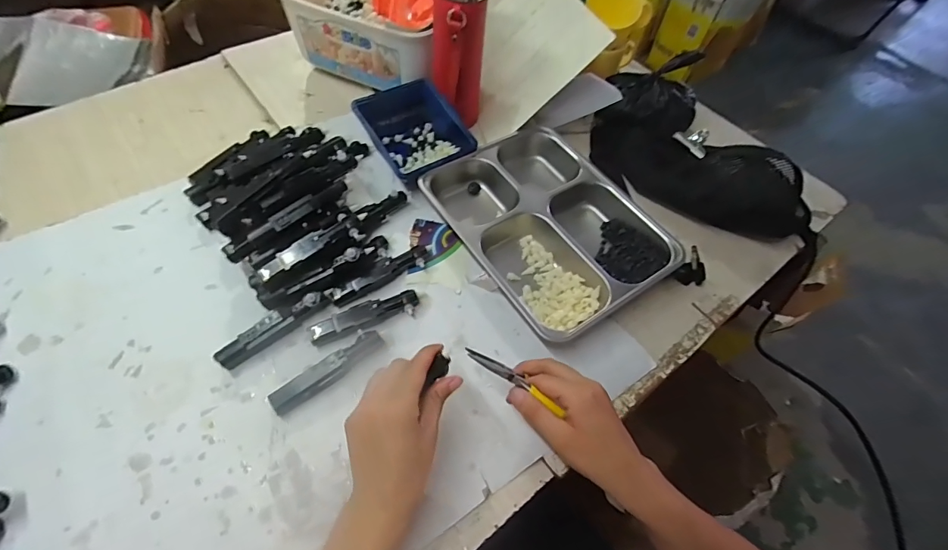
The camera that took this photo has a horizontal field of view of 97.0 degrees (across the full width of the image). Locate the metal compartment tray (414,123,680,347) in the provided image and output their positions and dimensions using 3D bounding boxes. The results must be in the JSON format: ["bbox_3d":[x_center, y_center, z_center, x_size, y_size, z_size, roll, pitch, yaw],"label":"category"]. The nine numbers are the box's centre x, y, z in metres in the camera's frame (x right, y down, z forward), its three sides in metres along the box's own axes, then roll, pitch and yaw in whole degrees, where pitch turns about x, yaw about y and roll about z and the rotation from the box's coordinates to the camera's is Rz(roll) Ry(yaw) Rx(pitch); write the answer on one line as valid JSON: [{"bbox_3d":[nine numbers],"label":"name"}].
[{"bbox_3d":[0.087,-0.068,0.517,0.207,0.039,0.277,-30,67,-17],"label":"metal compartment tray"}]

